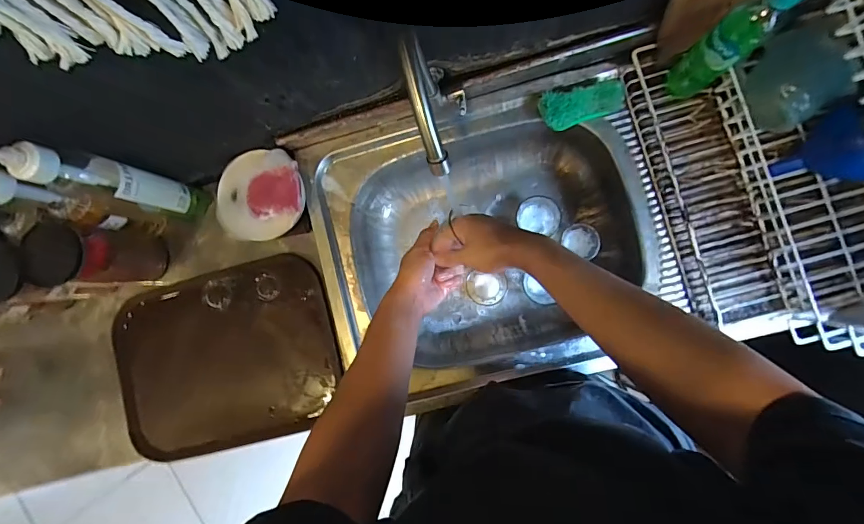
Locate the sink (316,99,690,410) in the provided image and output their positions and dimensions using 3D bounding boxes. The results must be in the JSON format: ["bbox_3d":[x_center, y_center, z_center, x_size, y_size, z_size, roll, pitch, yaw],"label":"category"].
[{"bbox_3d":[0.108,-0.026,0.731,0.530,0.143,0.433,-15,86,5],"label":"sink"}]

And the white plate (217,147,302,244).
[{"bbox_3d":[-0.289,-0.108,0.673,0.137,0.025,0.142,0,100,2],"label":"white plate"}]

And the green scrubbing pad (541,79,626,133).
[{"bbox_3d":[0.241,-0.247,0.639,0.135,0.023,0.056,-10,86,6],"label":"green scrubbing pad"}]

